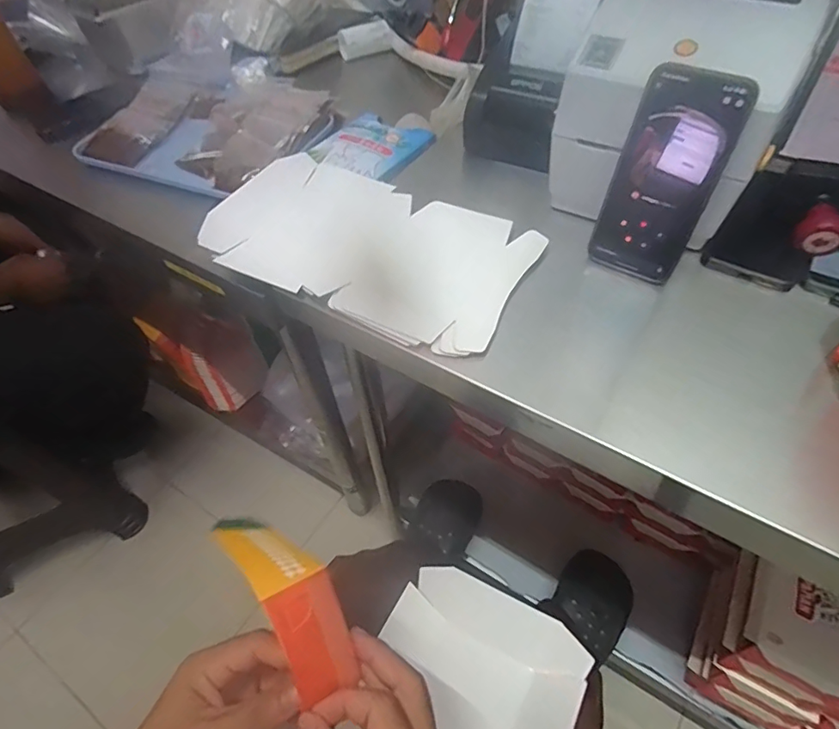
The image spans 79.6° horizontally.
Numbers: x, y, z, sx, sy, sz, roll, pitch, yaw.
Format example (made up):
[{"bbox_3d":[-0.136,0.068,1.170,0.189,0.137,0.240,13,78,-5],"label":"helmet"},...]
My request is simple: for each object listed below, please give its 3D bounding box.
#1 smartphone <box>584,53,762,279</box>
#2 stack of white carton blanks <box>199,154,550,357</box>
[{"bbox_3d":[0.203,-0.151,0.422,0.076,0.166,0.004,27,41,21],"label":"smartphone"},{"bbox_3d":[-0.055,-0.119,0.511,0.318,0.034,0.175,25,57,20],"label":"stack of white carton blanks"}]

